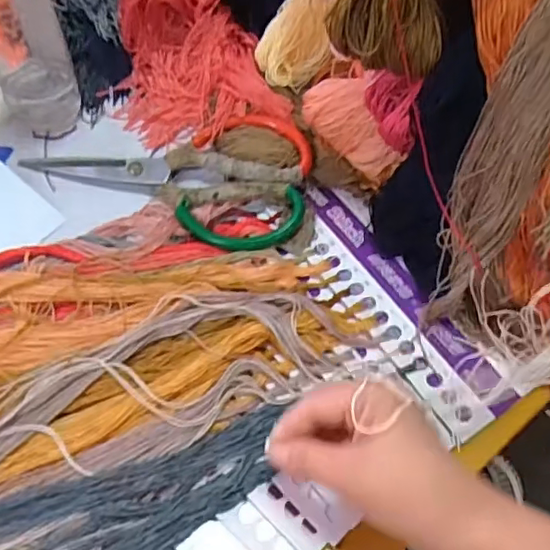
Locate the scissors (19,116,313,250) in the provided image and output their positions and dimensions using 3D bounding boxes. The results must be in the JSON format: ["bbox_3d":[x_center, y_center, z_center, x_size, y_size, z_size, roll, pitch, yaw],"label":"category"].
[{"bbox_3d":[-0.083,-0.081,0.439,0.216,0.029,0.101,10,60,5],"label":"scissors"}]

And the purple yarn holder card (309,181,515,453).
[{"bbox_3d":[0.077,0.020,0.402,0.066,0.007,0.199,-27,64,-19],"label":"purple yarn holder card"}]

